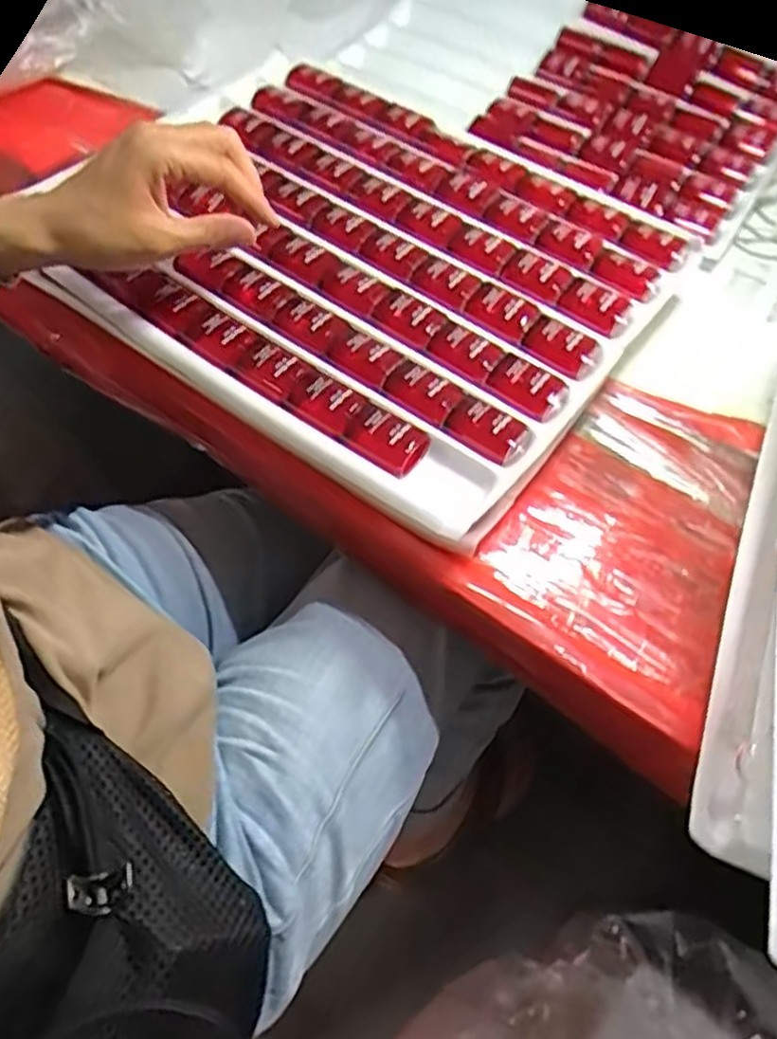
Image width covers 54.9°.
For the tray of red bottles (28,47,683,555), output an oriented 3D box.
[{"bbox_3d":[-0.009,-0.175,0.502,0.346,0.034,0.295,33,64,16],"label":"tray of red bottles"}]

